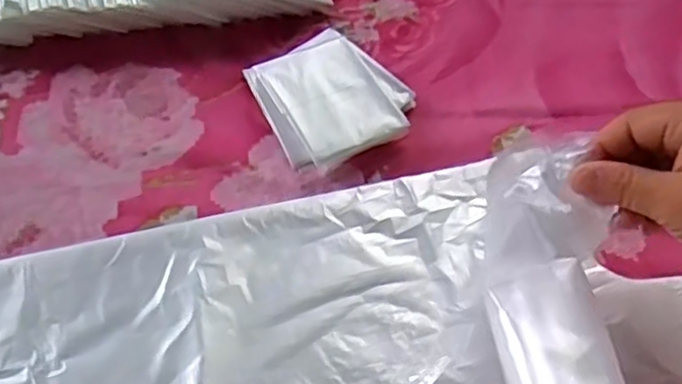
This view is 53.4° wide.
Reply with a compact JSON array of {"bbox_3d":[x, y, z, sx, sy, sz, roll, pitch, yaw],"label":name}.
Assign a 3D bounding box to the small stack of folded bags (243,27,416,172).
[{"bbox_3d":[-0.005,-0.060,0.421,0.086,0.021,0.095,-26,59,-17],"label":"small stack of folded bags"}]

